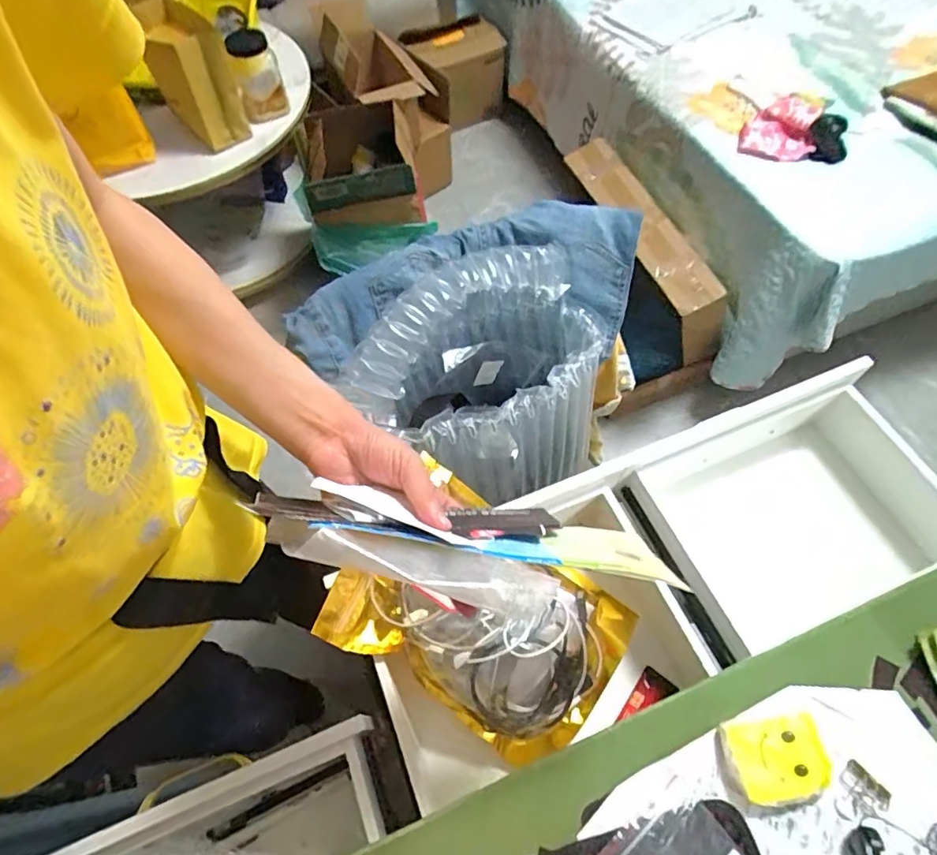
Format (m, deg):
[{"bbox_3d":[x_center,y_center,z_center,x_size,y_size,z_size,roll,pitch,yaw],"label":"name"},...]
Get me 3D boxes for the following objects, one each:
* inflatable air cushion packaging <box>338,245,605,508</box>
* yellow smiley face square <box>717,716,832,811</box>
[{"bbox_3d":[0.037,-0.059,0.606,0.218,0.192,0.255,28,66,14],"label":"inflatable air cushion packaging"},{"bbox_3d":[0.242,0.263,0.434,0.074,0.019,0.058,-5,62,-2],"label":"yellow smiley face square"}]

